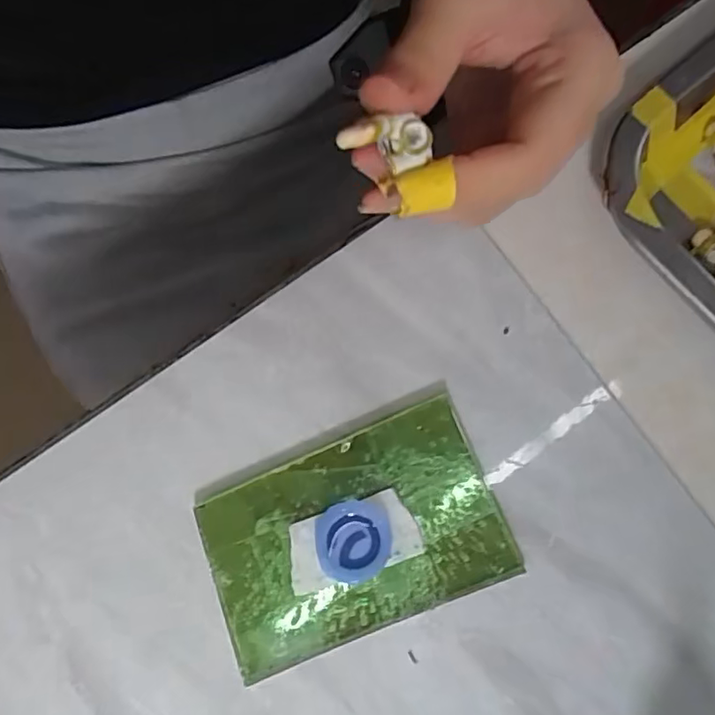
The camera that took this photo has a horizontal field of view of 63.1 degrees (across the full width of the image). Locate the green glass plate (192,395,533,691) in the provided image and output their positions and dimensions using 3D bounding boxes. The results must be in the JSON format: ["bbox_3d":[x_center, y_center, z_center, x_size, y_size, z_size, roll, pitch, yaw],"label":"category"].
[{"bbox_3d":[-0.002,0.064,0.209,0.102,0.009,0.067,-22,81,-4],"label":"green glass plate"}]

